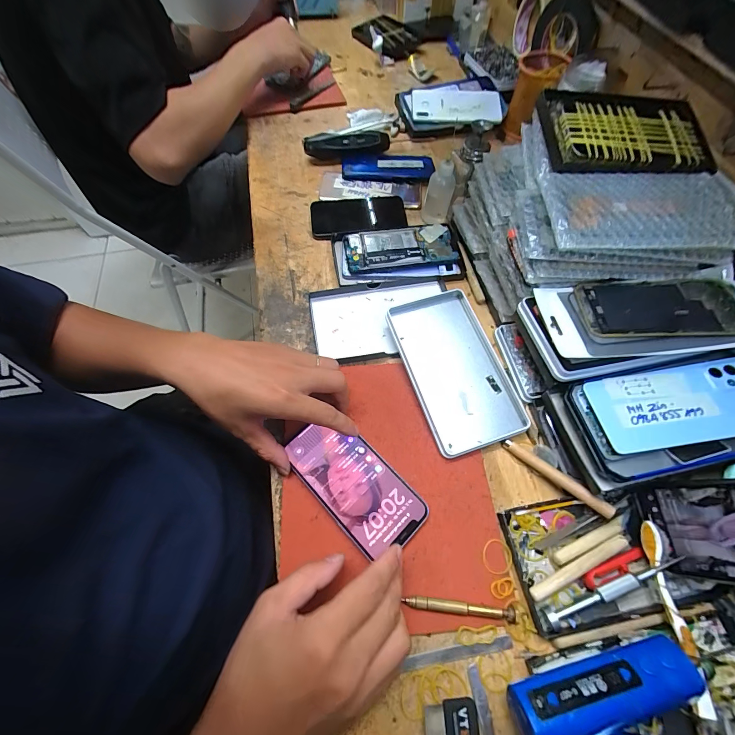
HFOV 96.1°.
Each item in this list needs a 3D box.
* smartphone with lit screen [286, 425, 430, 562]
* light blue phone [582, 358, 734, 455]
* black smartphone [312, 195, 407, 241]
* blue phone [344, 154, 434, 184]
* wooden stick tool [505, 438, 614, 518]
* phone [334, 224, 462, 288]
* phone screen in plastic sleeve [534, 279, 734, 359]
[{"bbox_3d":[-0.014,0.110,0.321,0.141,0.006,0.073,41,71,17],"label":"smartphone with lit screen"},{"bbox_3d":[0.289,0.032,0.301,0.151,0.004,0.071,-11,60,5],"label":"light blue phone"},{"bbox_3d":[-0.013,-0.229,0.499,0.144,0.013,0.080,-3,63,-2],"label":"black smartphone"},{"bbox_3d":[0.035,-0.334,0.555,0.149,0.010,0.071,5,63,1],"label":"blue phone"},{"bbox_3d":[0.182,0.105,0.322,0.010,0.011,0.103,-43,56,-17],"label":"wooden stick tool"},{"bbox_3d":[0.042,-0.159,0.462,0.173,0.015,0.092,-5,63,-4],"label":"phone"},{"bbox_3d":[0.278,-0.050,0.322,0.195,0.014,0.085,-4,61,6],"label":"phone screen in plastic sleeve"}]

